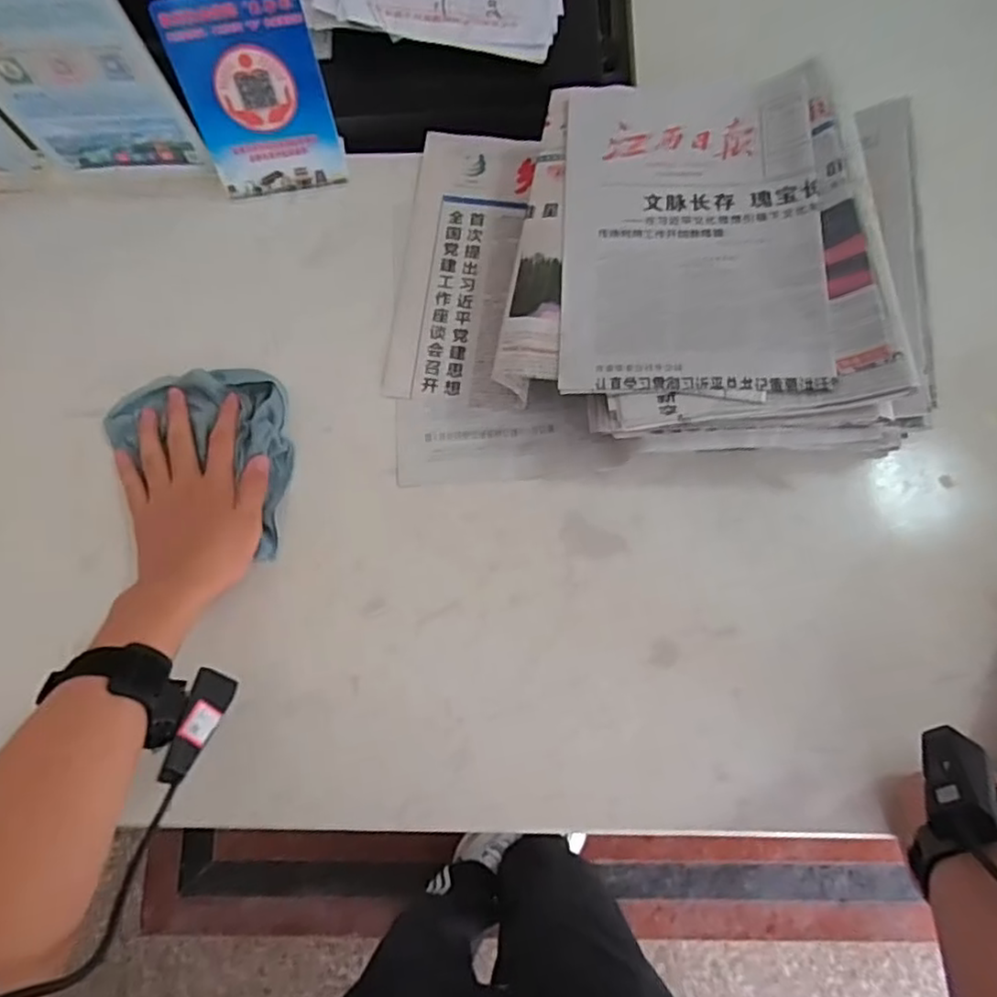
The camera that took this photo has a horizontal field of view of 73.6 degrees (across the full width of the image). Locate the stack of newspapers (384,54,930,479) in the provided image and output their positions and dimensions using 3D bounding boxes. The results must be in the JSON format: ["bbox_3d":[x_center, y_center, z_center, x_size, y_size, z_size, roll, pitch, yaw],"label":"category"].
[{"bbox_3d":[0.117,-0.193,0.544,0.410,0.115,0.320,-1,77,0],"label":"stack of newspapers"}]

